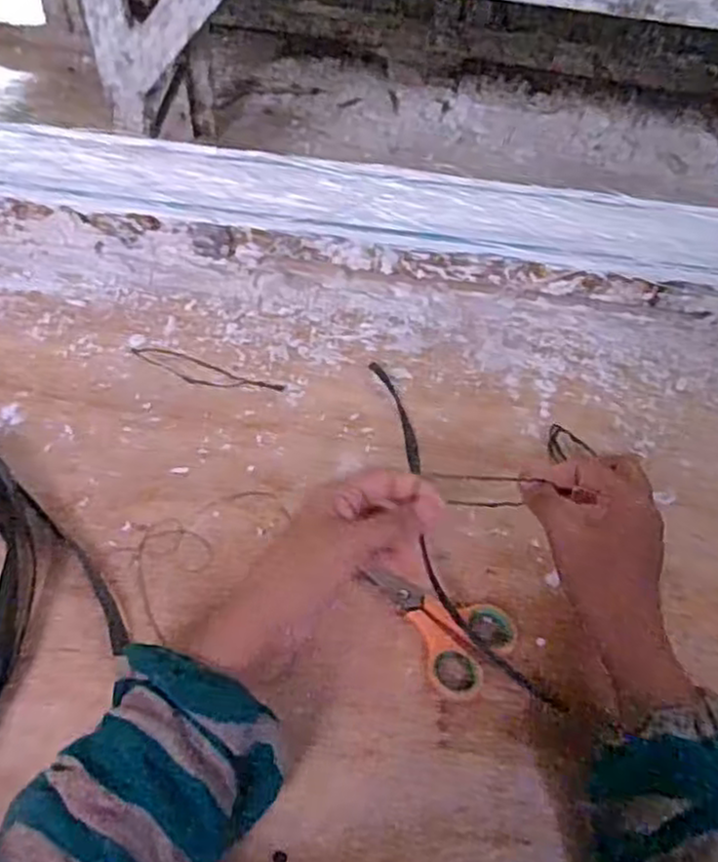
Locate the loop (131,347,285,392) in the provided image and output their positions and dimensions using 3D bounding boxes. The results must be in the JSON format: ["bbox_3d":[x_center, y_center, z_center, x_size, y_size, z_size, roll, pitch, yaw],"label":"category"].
[{"bbox_3d":[-0.121,-0.046,0.578,0.125,0.004,0.026,18,55,8],"label":"loop"}]

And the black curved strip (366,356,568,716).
[{"bbox_3d":[0.063,0.057,0.517,0.054,0.006,0.289,-8,53,-10],"label":"black curved strip"}]

